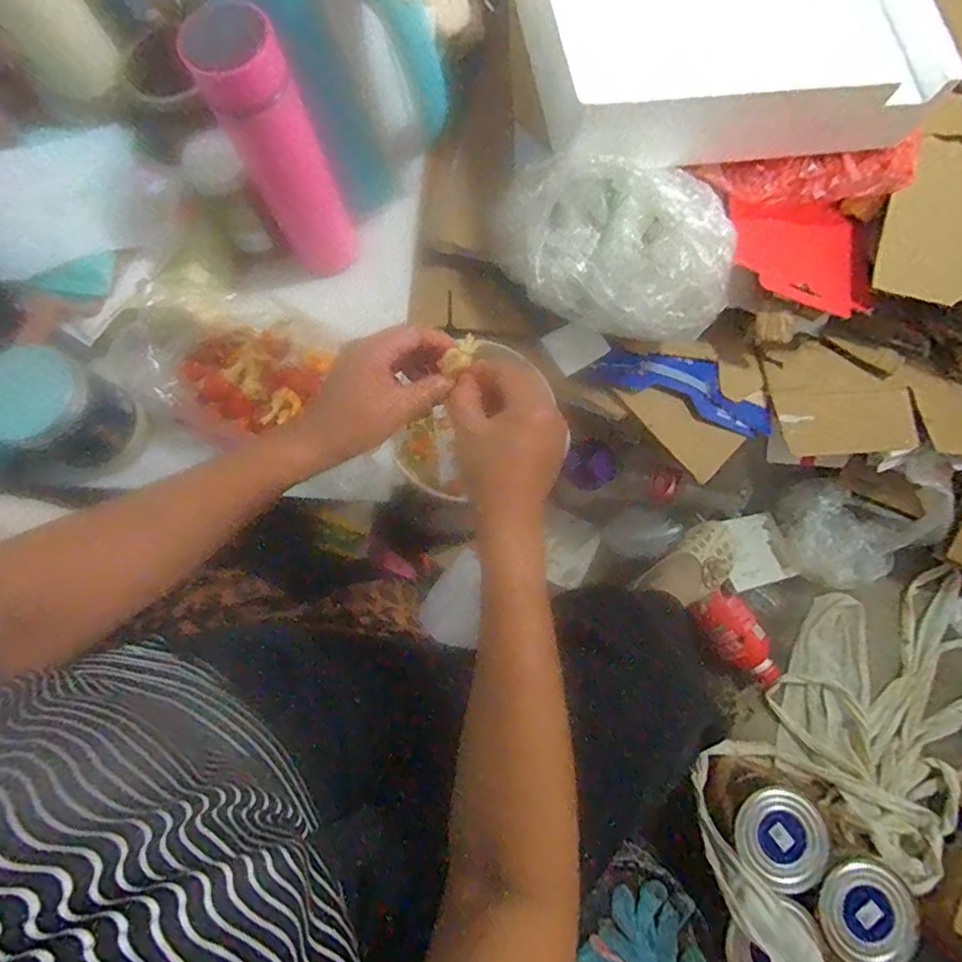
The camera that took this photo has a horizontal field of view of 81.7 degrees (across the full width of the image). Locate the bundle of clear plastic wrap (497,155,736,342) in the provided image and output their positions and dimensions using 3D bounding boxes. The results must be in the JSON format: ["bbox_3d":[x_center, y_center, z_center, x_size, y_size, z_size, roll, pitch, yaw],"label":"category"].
[{"bbox_3d":[0.157,-0.289,0.680,0.285,0.124,0.175,13,77,4],"label":"bundle of clear plastic wrap"}]

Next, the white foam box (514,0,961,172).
[{"bbox_3d":[0.307,-0.593,0.693,0.508,0.120,0.359,-11,76,-2],"label":"white foam box"}]

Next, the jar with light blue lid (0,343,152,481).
[{"bbox_3d":[-0.372,-0.058,0.499,0.102,0.073,0.089,29,78,8],"label":"jar with light blue lid"}]

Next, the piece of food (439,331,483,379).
[{"bbox_3d":[-0.013,-0.089,0.387,0.015,0.011,0.036,35,73,9],"label":"piece of food"}]

